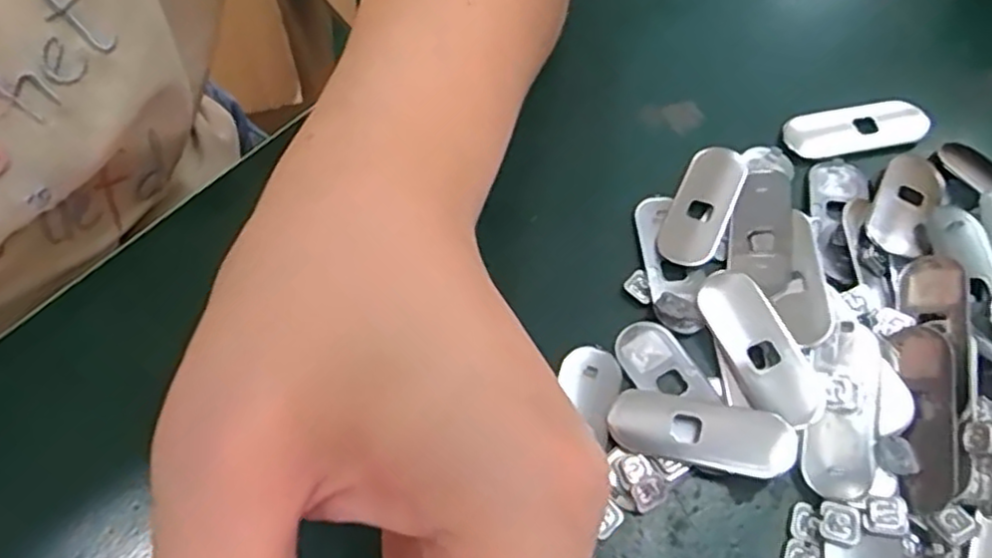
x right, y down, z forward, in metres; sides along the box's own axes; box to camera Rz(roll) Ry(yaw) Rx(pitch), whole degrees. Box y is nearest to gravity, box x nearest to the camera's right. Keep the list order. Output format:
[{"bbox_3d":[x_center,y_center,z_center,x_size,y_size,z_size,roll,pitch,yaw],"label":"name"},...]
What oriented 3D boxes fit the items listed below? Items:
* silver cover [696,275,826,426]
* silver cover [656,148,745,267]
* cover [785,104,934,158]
[{"bbox_3d":[0.077,0.019,0.199,0.020,0.004,0.050,-19,65,-8],"label":"silver cover"},{"bbox_3d":[0.070,-0.025,0.229,0.020,0.004,0.049,24,67,12],"label":"silver cover"},{"bbox_3d":[0.129,-0.053,0.242,0.046,0.008,0.017,-2,64,1],"label":"cover"}]

